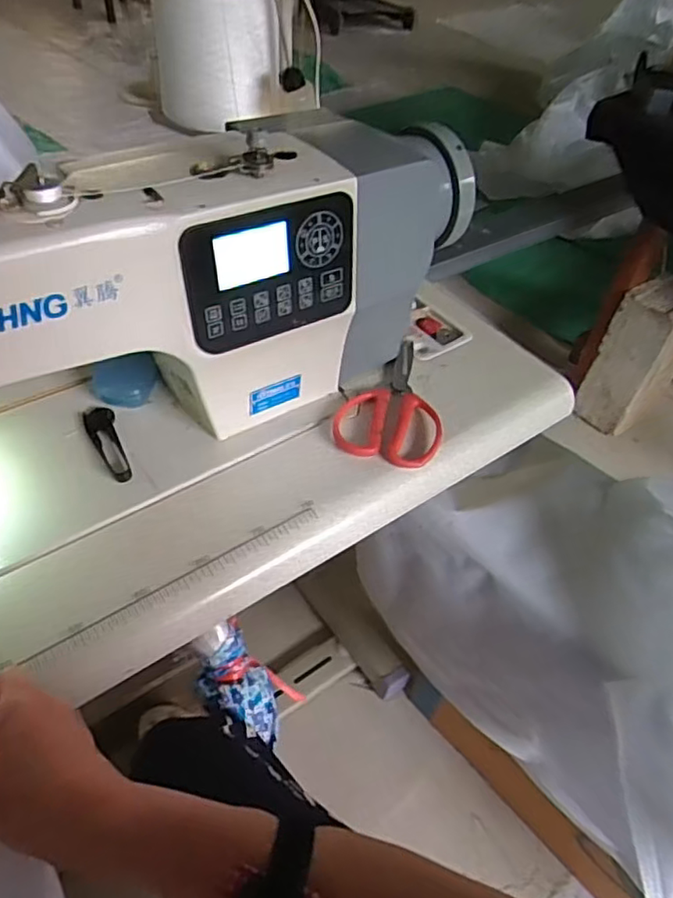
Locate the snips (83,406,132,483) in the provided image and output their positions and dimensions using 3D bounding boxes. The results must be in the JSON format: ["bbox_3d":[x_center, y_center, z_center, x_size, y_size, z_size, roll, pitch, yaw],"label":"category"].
[{"bbox_3d":[-0.210,-0.006,0.562,0.028,0.006,0.099,-16,52,-19],"label":"snips"}]

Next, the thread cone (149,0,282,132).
[{"bbox_3d":[-0.157,-0.503,0.782,0.137,0.149,0.148,-12,50,-16],"label":"thread cone"}]

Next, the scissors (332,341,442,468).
[{"bbox_3d":[0.063,-0.055,0.632,0.103,0.013,0.180,15,48,7],"label":"scissors"}]

